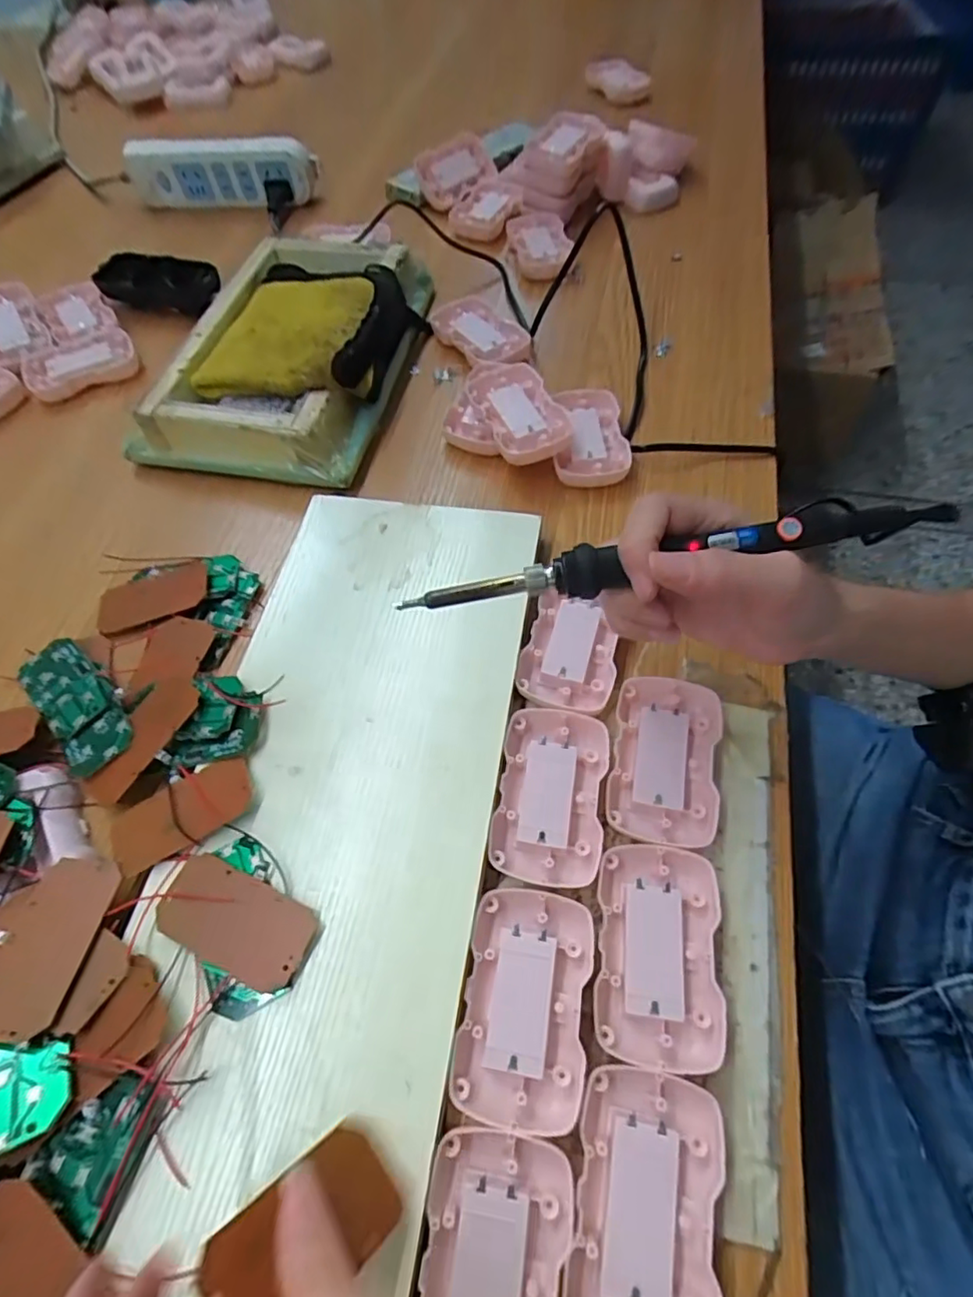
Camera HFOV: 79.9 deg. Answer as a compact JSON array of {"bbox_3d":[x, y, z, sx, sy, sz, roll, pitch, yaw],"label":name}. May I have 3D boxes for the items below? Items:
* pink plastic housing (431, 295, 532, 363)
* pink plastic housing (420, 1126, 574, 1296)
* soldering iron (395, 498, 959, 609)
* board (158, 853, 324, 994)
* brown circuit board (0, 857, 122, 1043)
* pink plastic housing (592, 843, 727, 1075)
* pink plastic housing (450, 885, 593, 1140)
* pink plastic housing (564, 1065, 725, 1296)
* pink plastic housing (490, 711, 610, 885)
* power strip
[{"bbox_3d":[-0.004,-0.271,0.503,0.056,0.021,0.095,-35,65,-17],"label":"pink plastic housing"},{"bbox_3d":[0.003,0.234,0.217,0.053,0.013,0.085,7,60,6],"label":"pink plastic housing"},{"bbox_3d":[0.079,-0.039,0.242,0.228,0.019,0.016,-9,61,1],"label":"soldering iron"},{"bbox_3d":[-0.117,0.125,0.269,0.074,0.005,0.038,21,62,13],"label":"board"},{"bbox_3d":[-0.199,0.133,0.264,0.037,0.004,0.074,7,52,3],"label":"brown circuit board"},{"bbox_3d":[0.079,0.139,0.268,0.055,0.017,0.087,5,60,5],"label":"pink plastic housing"},{"bbox_3d":[0.018,0.156,0.259,0.054,0.013,0.088,8,60,6],"label":"pink plastic housing"},{"bbox_3d":[0.061,0.217,0.226,0.054,0.016,0.087,9,60,7],"label":"pink plastic housing"},{"bbox_3d":[0.034,0.075,0.304,0.054,0.013,0.086,8,60,6],"label":"pink plastic housing"},{"bbox_3d":[-0.281,-0.499,0.606,0.201,0.050,0.038,1,61,2],"label":"power strip"}]

